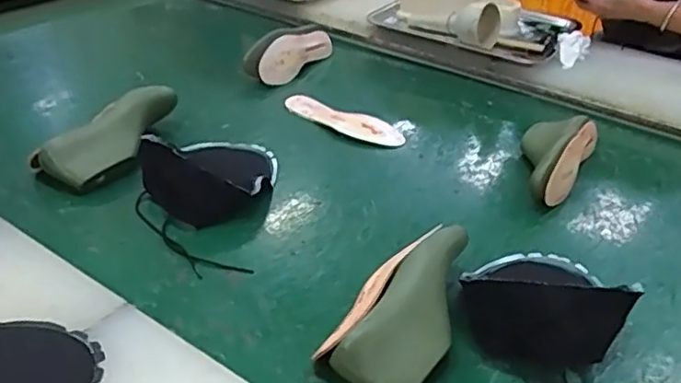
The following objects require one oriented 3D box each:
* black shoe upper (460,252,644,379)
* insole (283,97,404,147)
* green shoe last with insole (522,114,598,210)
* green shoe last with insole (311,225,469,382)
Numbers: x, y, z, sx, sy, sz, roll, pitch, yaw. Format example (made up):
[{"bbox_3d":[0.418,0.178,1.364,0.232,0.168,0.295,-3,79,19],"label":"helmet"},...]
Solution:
[{"bbox_3d":[0.216,0.098,0.690,0.163,0.094,0.184,4,35,2],"label":"black shoe upper"},{"bbox_3d":[0.003,-0.120,1.056,0.221,0.014,0.055,22,51,25],"label":"insole"},{"bbox_3d":[0.318,-0.064,0.944,0.097,0.078,0.234,21,39,25],"label":"green shoe last with insole"},{"bbox_3d":[0.067,0.122,0.659,0.105,0.077,0.217,16,37,19],"label":"green shoe last with insole"}]

